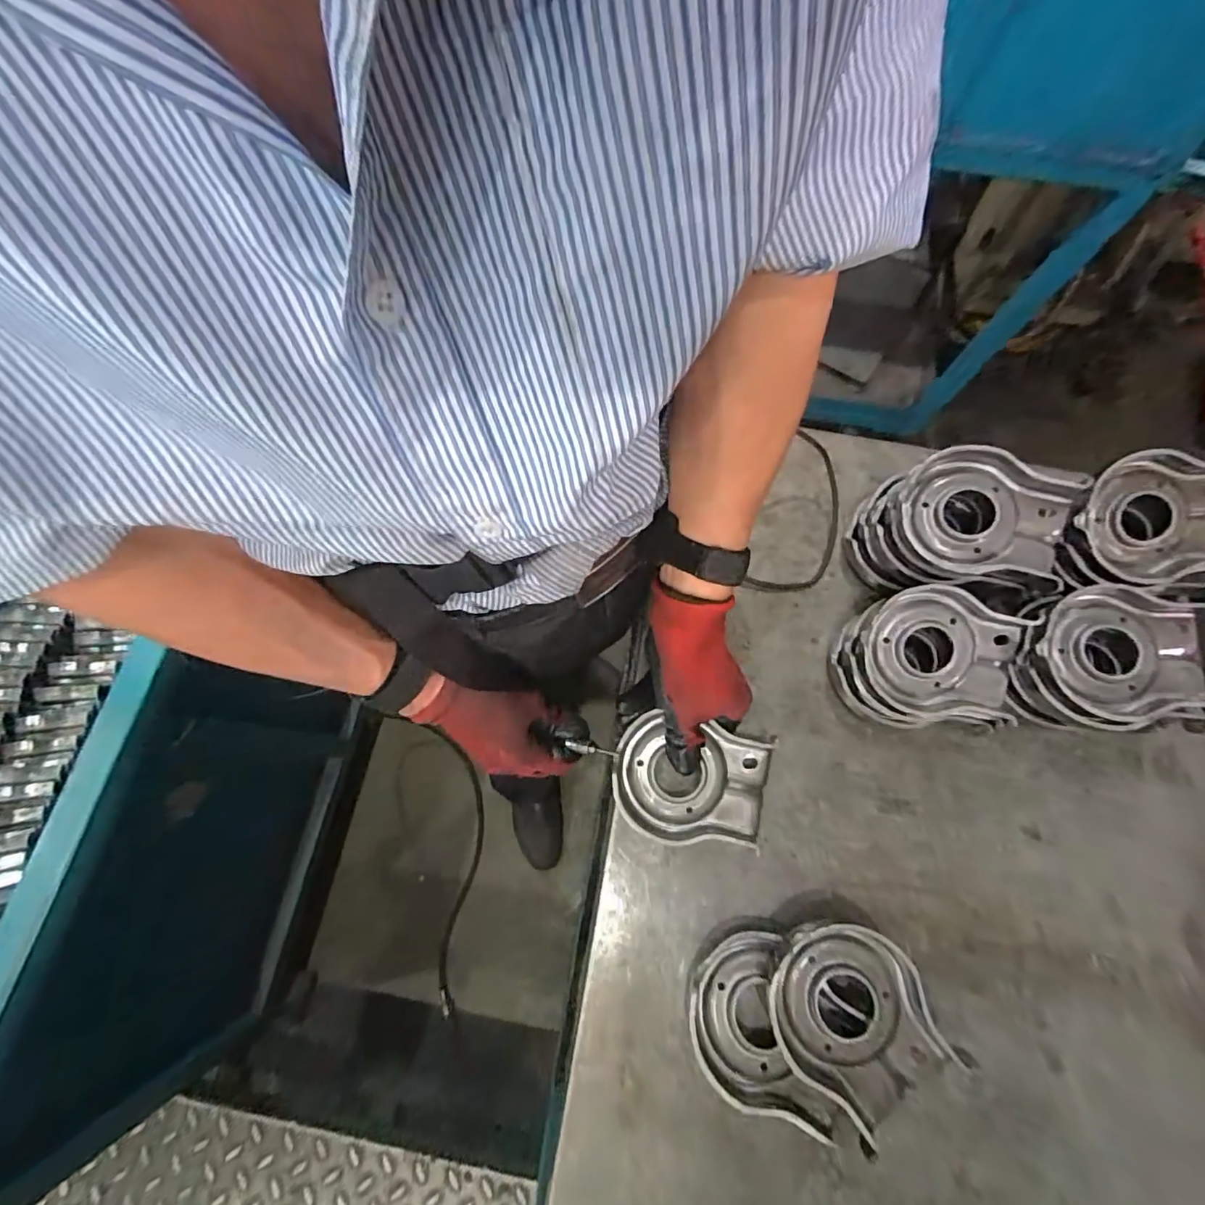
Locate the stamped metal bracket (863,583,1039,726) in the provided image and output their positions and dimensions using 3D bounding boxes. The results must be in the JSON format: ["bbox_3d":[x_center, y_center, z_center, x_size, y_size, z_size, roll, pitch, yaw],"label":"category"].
[{"bbox_3d":[0.277,0.039,0.418,0.120,0.028,0.101,3,95,2],"label":"stamped metal bracket"}]

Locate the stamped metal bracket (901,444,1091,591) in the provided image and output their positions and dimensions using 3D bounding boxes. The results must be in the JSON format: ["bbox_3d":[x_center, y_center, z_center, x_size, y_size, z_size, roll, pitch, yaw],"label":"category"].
[{"bbox_3d":[0.314,-0.070,0.420,0.128,0.039,0.101,15,71,4],"label":"stamped metal bracket"}]

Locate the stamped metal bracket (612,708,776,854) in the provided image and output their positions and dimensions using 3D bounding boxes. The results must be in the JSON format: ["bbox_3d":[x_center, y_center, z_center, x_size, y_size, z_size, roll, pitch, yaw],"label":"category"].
[{"bbox_3d":[0.070,0.144,0.411,0.121,0.029,0.090,13,71,3],"label":"stamped metal bracket"}]

